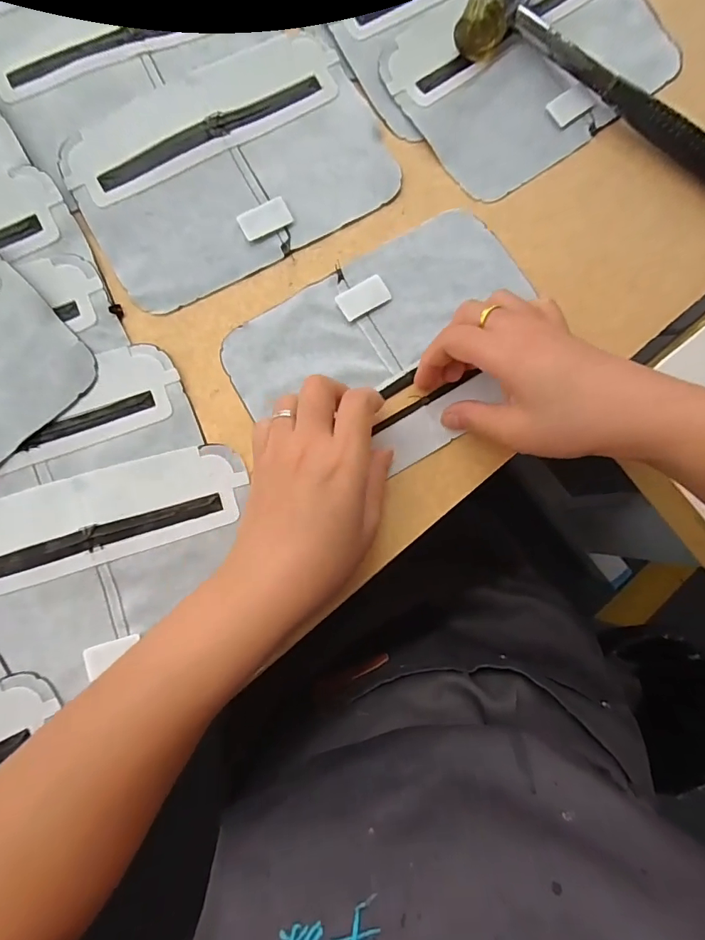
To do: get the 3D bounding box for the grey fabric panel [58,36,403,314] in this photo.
[{"bbox_3d":[-0.076,-0.194,0.295,0.192,0.007,0.128,-29,88,-6],"label":"grey fabric panel"}]

